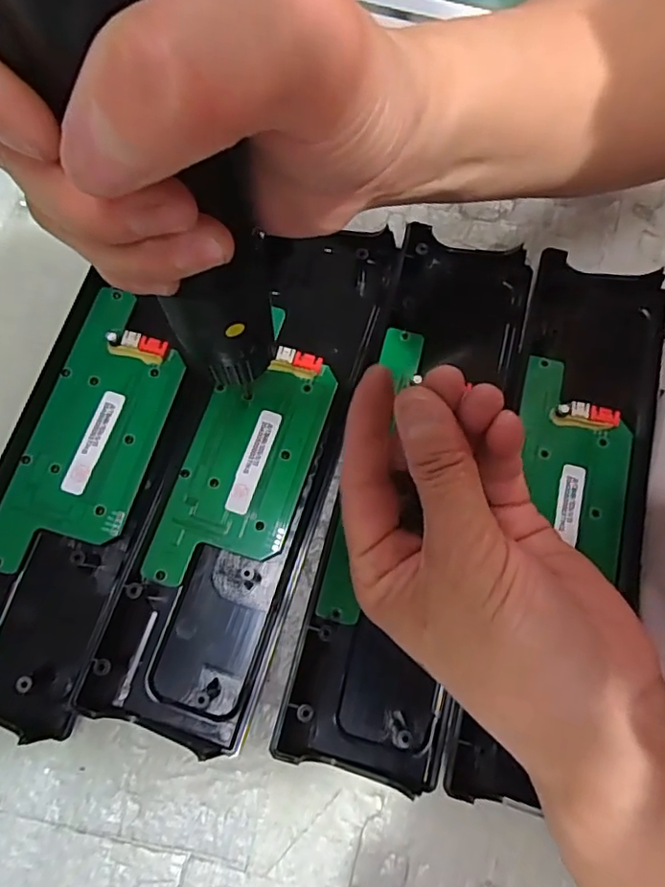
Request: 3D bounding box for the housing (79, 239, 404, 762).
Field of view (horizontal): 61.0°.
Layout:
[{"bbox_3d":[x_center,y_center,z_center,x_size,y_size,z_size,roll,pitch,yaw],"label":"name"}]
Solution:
[{"bbox_3d":[-0.036,0.003,0.260,0.068,0.015,0.243,17,75,4],"label":"housing"}]

